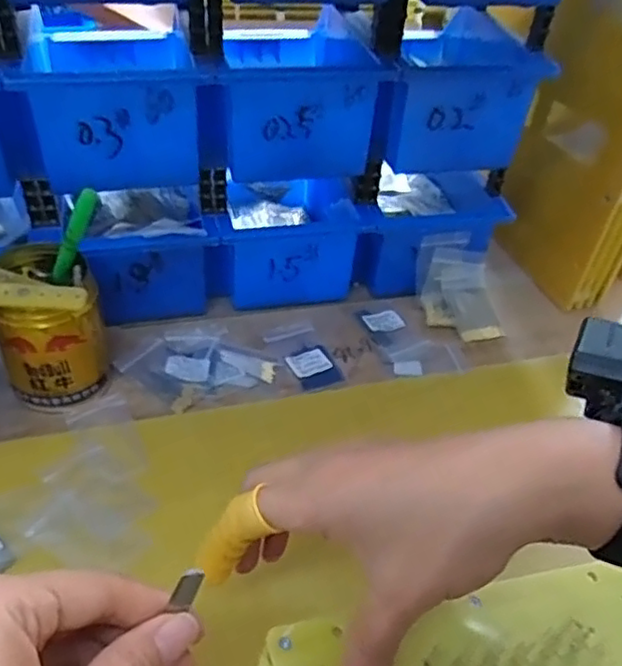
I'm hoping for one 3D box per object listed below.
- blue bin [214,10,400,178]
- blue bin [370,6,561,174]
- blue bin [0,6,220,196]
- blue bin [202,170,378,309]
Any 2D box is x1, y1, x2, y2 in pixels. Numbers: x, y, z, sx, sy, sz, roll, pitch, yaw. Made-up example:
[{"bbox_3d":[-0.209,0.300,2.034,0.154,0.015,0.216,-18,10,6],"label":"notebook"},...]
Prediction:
[{"bbox_3d":[-0.019,-0.181,0.467,0.108,0.071,0.166,-5,44,-12],"label":"blue bin"},{"bbox_3d":[0.092,-0.196,0.501,0.112,0.073,0.162,-2,44,-9],"label":"blue bin"},{"bbox_3d":[-0.135,-0.172,0.446,0.107,0.083,0.168,-7,45,-14],"label":"blue bin"},{"bbox_3d":[-0.029,-0.100,0.536,0.125,0.085,0.151,-6,45,-14],"label":"blue bin"}]

